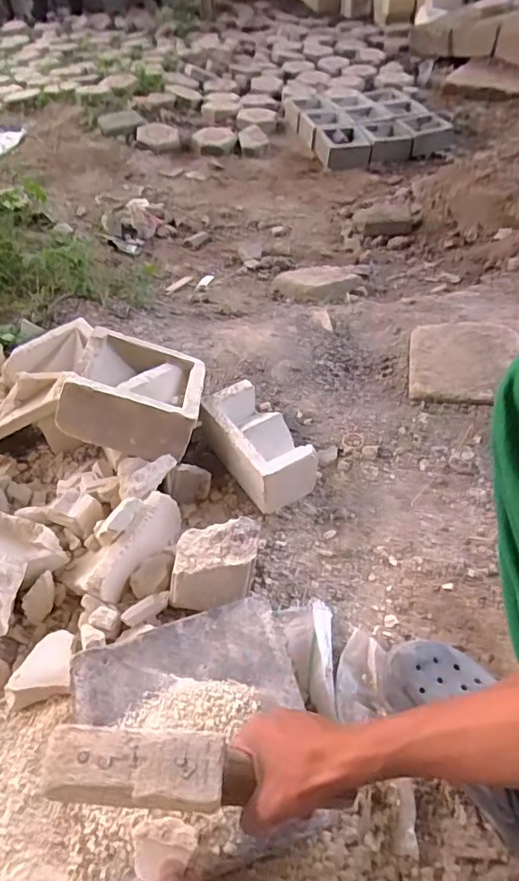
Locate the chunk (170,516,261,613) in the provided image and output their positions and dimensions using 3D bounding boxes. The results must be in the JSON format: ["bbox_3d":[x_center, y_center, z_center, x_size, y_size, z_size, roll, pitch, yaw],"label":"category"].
[{"bbox_3d":[-0.059,0.169,0.718,0.124,0.068,0.099,-5,45,0],"label":"chunk"}]

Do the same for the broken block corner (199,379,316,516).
[{"bbox_3d":[-0.006,0.003,0.877,0.104,0.091,0.193,-29,50,-22],"label":"broken block corner"}]

